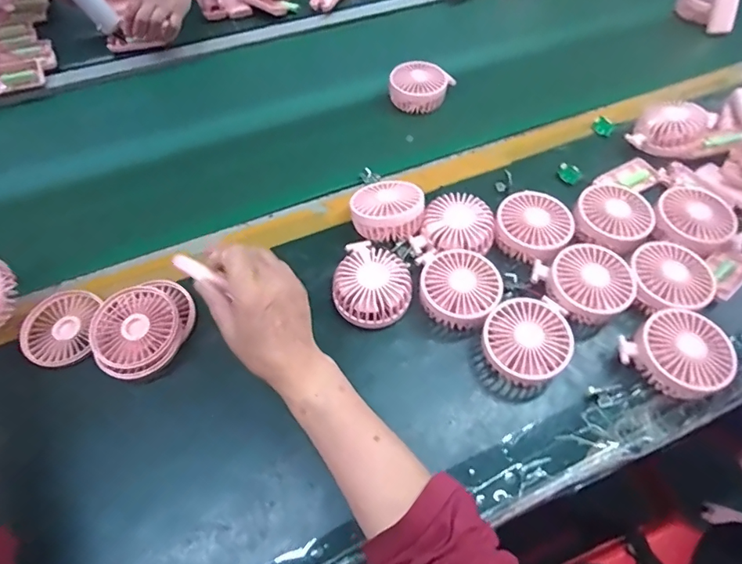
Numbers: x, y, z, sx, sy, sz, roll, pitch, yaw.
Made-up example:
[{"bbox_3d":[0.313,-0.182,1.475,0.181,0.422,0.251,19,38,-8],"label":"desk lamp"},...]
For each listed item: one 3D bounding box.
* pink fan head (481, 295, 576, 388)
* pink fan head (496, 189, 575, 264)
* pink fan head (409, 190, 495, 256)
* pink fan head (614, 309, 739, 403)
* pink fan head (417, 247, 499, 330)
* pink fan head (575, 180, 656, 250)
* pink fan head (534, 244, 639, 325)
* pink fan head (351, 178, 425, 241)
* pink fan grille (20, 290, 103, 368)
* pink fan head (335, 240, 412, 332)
[{"bbox_3d":[0.169,0.062,0.513,0.086,0.044,0.106,39,64,23],"label":"pink fan head"},{"bbox_3d":[0.199,-0.067,0.586,0.087,0.041,0.084,0,56,0],"label":"pink fan head"},{"bbox_3d":[0.103,-0.066,0.582,0.093,0.039,0.081,15,57,10],"label":"pink fan head"},{"bbox_3d":[0.319,0.079,0.498,0.093,0.044,0.086,0,56,0],"label":"pink fan head"},{"bbox_3d":[0.099,0.011,0.547,0.085,0.048,0.096,4,56,3],"label":"pink fan head"},{"bbox_3d":[0.298,-0.079,0.591,0.085,0.032,0.086,0,56,0],"label":"pink fan head"},{"bbox_3d":[0.243,0.003,0.541,0.087,0.036,0.090,0,56,0],"label":"pink fan head"},{"bbox_3d":[0.020,-0.091,0.589,0.087,0.042,0.087,5,50,16],"label":"pink fan head"},{"bbox_3d":[-0.345,0.052,0.535,0.079,0.016,0.089,-9,56,-6],"label":"pink fan grille"},{"bbox_3d":[0.003,0.002,0.546,0.090,0.048,0.099,15,57,10],"label":"pink fan head"}]

